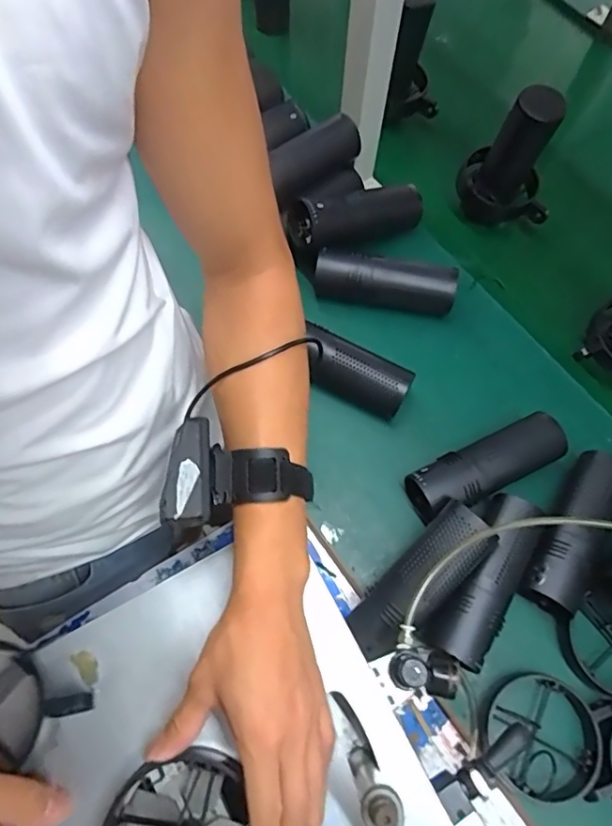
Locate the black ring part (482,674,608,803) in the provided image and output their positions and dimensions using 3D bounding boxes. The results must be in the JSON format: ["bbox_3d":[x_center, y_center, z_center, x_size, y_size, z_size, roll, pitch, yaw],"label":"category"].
[{"bbox_3d":[0.210,0.291,0.472,0.097,0.021,0.099,0,69,-1],"label":"black ring part"}]

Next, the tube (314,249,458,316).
[{"bbox_3d":[0.094,-0.153,0.624,0.164,0.053,0.049,8,69,2],"label":"tube"}]

